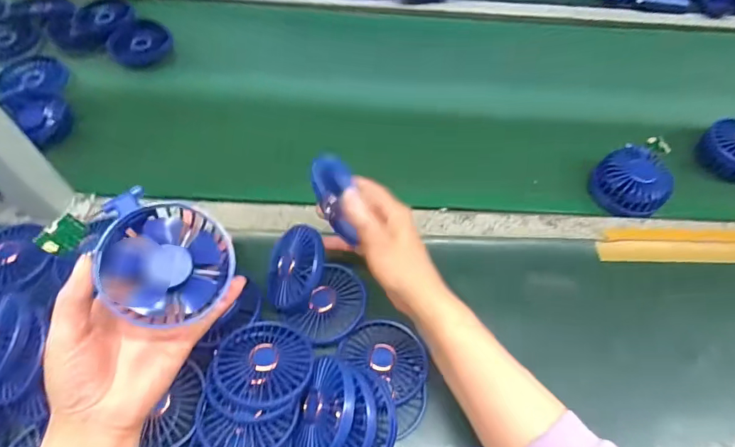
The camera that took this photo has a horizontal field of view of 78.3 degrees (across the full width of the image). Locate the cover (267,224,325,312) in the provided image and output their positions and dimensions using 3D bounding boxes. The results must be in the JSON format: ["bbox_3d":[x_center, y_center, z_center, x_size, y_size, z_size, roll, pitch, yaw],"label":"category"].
[{"bbox_3d":[-0.076,0.043,0.462,0.082,0.012,0.075,-51,52,11],"label":"cover"}]

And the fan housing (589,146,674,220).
[{"bbox_3d":[0.332,-0.054,0.564,0.085,0.035,0.091,39,63,20],"label":"fan housing"}]

